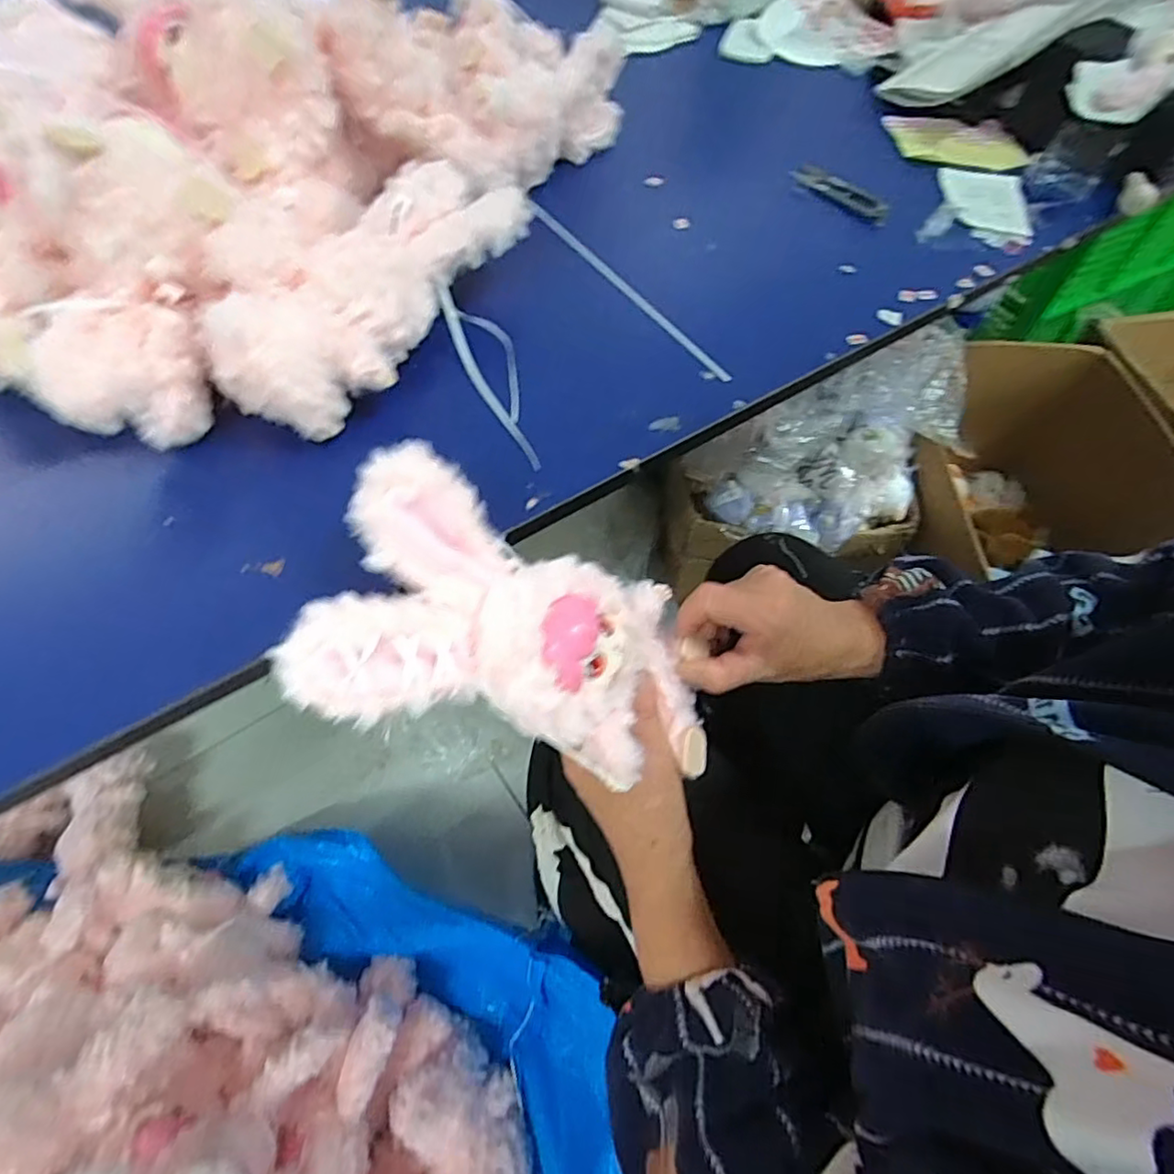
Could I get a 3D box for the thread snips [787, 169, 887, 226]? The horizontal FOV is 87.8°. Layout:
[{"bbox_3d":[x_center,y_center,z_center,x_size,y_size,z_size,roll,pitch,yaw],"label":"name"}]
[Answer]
[{"bbox_3d":[0.224,-0.348,0.539,0.026,0.007,0.096,-38,67,-21],"label":"thread snips"}]

